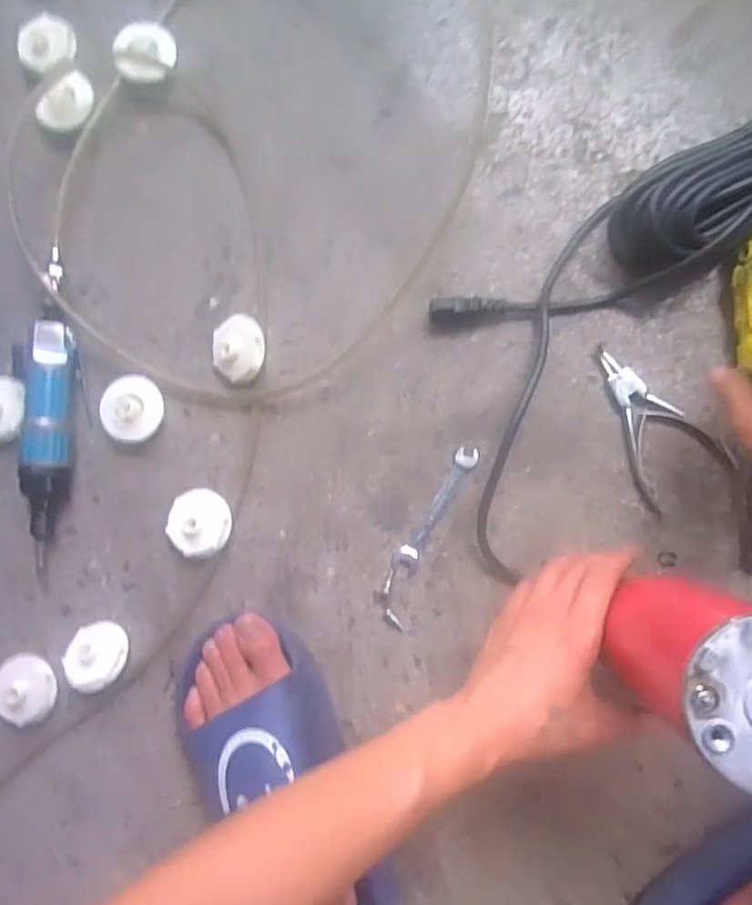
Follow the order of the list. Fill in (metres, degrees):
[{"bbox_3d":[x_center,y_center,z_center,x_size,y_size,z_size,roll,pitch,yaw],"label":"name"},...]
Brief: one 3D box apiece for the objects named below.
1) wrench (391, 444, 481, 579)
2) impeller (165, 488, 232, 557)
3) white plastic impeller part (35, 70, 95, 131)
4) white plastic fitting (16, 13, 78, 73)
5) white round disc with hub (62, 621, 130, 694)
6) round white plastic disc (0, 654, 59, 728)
[{"bbox_3d":[0.049,0.047,0.519,0.020,0.007,0.116,30,88,8],"label":"wrench"},{"bbox_3d":[-0.147,0.059,0.526,0.052,0.032,0.054,4,85,6],"label":"impeller"},{"bbox_3d":[-0.280,-0.318,0.574,0.035,0.021,0.058,35,89,8],"label":"white plastic impeller part"},{"bbox_3d":[-0.306,-0.381,0.585,0.050,0.014,0.065,-26,83,3],"label":"white plastic fitting"},{"bbox_3d":[-0.231,0.168,0.520,0.047,0.024,0.051,-1,84,6],"label":"white round disc with hub"},{"bbox_3d":[-0.291,0.196,0.525,0.046,0.028,0.052,-39,82,1],"label":"round white plastic disc"}]

